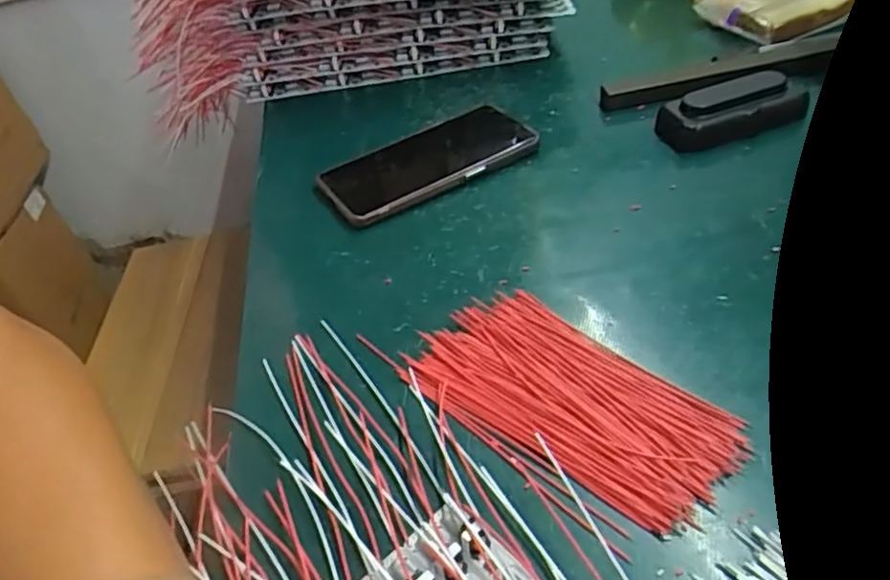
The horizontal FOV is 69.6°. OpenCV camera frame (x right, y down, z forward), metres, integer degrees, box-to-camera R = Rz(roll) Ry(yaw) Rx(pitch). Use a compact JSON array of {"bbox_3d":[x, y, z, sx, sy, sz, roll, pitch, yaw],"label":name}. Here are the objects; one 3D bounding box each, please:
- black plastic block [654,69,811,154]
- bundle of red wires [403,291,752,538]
[{"bbox_3d":[0.215,-0.134,0.480,0.105,0.035,0.044,-18,47,-4],"label":"black plastic block"},{"bbox_3d":[0.060,0.053,0.320,0.159,0.009,0.082,32,61,34],"label":"bundle of red wires"}]

